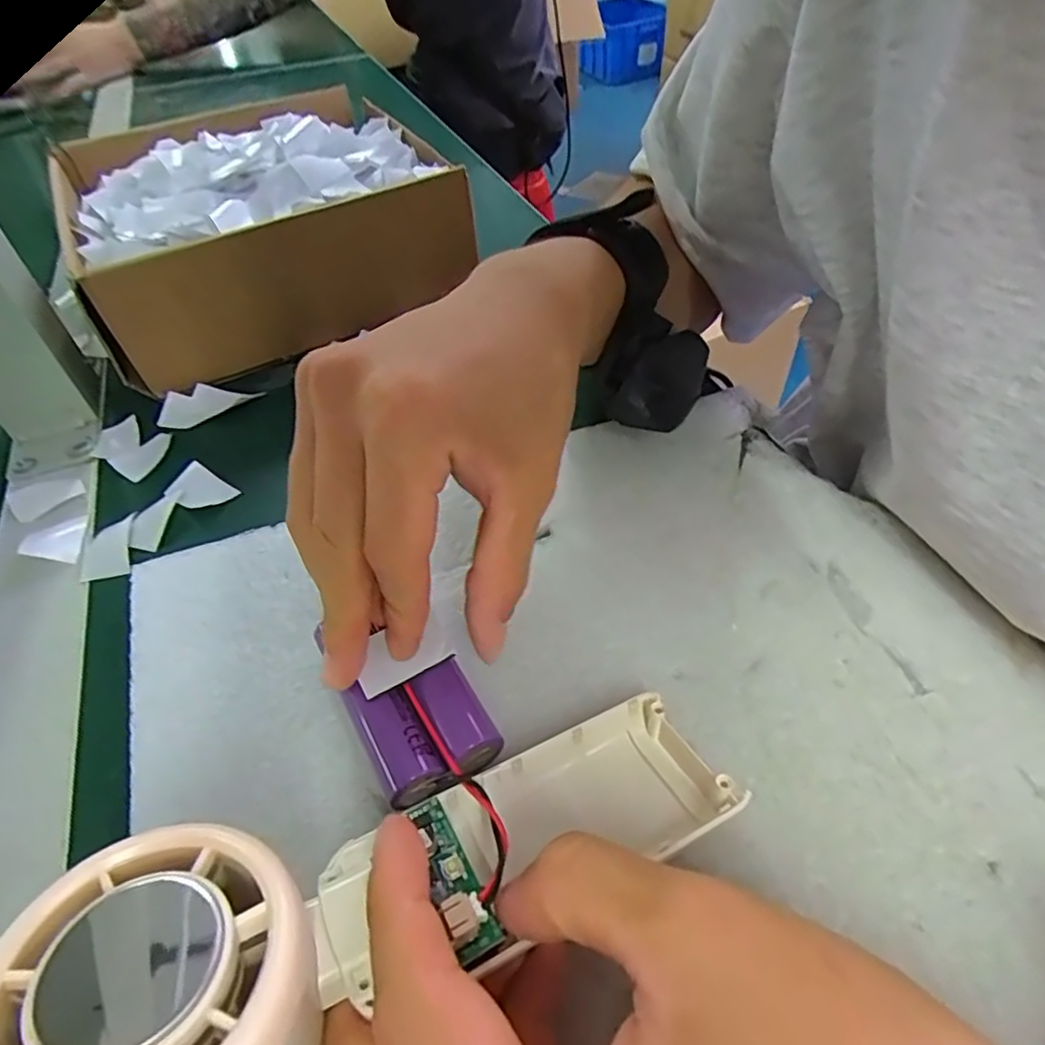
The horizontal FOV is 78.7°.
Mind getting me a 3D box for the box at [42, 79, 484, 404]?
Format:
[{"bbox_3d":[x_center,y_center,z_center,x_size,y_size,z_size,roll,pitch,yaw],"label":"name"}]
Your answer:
[{"bbox_3d":[-0.163,-0.193,0.398,0.202,0.081,0.216,-23,50,-16],"label":"box"}]

